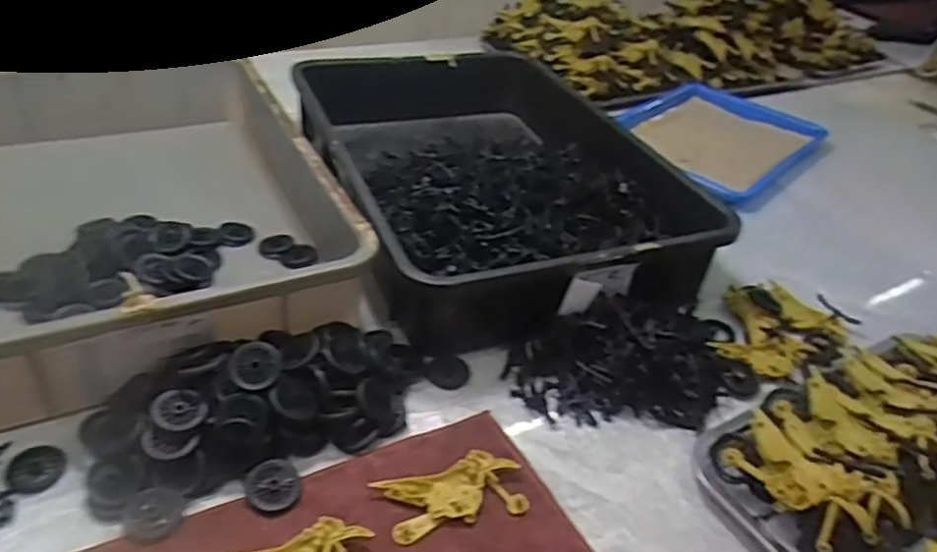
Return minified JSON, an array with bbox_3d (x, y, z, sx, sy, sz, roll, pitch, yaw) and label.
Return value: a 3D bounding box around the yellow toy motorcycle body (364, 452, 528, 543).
[{"bbox_3d":[-0.011,0.158,0.502,0.100,0.015,0.051,-7,40,-18],"label":"yellow toy motorcycle body"}]

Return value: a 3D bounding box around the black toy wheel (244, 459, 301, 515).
[{"bbox_3d":[-0.139,0.149,0.492,0.037,0.004,0.038,4,54,-6],"label":"black toy wheel"}]

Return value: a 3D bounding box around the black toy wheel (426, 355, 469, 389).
[{"bbox_3d":[-0.017,0.086,0.614,0.034,0.013,0.033,-8,40,-19],"label":"black toy wheel"}]

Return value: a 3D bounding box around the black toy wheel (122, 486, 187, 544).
[{"bbox_3d":[-0.214,0.163,0.468,0.038,0.007,0.042,-5,39,-15],"label":"black toy wheel"}]

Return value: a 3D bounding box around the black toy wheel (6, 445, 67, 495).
[{"bbox_3d":[-0.308,0.137,0.493,0.036,0.004,0.043,-9,40,-20],"label":"black toy wheel"}]

